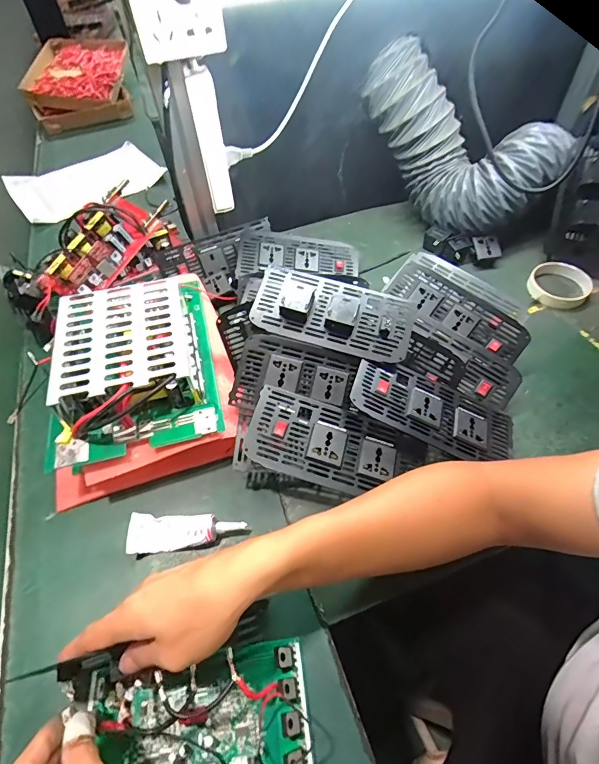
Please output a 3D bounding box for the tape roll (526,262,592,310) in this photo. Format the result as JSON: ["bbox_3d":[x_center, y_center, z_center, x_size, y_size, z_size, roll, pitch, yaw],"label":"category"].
[{"bbox_3d":[0.396,-0.151,0.609,0.084,0.023,0.091,-1,54,2],"label":"tape roll"}]

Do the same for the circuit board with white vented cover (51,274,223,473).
[{"bbox_3d":[-0.191,-0.034,0.465,0.173,0.059,0.227,-12,54,-6],"label":"circuit board with white vented cover"}]

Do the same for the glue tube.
[{"bbox_3d":[-0.116,0.152,0.416,0.114,0.027,0.035,-7,54,-2],"label":"glue tube"}]

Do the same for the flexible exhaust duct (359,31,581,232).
[{"bbox_3d":[0.248,-0.366,0.617,0.283,0.198,0.112,32,61,23],"label":"flexible exhaust duct"}]

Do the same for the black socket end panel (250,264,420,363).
[{"bbox_3d":[0.043,-0.088,0.477,0.192,0.026,0.091,17,71,4],"label":"black socket end panel"}]

